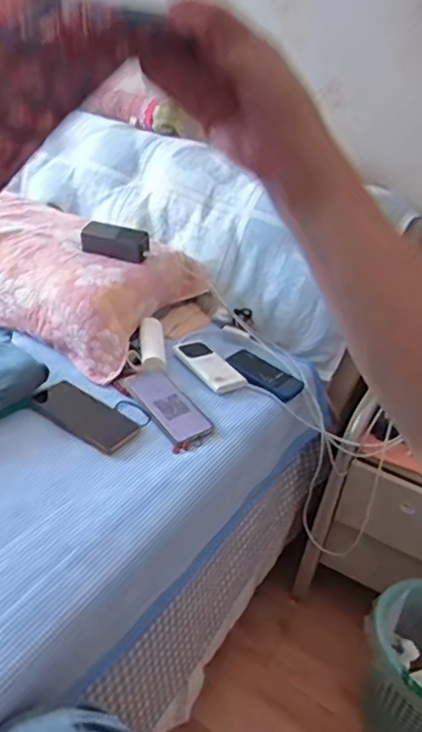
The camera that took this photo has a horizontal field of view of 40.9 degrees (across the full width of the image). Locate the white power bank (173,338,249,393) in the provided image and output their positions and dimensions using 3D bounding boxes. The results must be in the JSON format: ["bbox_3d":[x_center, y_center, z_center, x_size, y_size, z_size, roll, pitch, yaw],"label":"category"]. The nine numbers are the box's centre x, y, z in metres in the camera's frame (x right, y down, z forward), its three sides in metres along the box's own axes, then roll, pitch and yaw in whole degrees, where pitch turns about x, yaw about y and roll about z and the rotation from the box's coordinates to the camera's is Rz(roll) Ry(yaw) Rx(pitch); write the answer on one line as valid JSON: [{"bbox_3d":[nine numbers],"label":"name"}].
[{"bbox_3d":[-0.006,-0.008,1.036,0.071,0.018,0.176,-16,37,-29],"label":"white power bank"}]

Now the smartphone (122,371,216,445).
[{"bbox_3d":[-0.072,0.060,0.925,0.079,0.010,0.172,-23,51,-29],"label":"smartphone"}]

